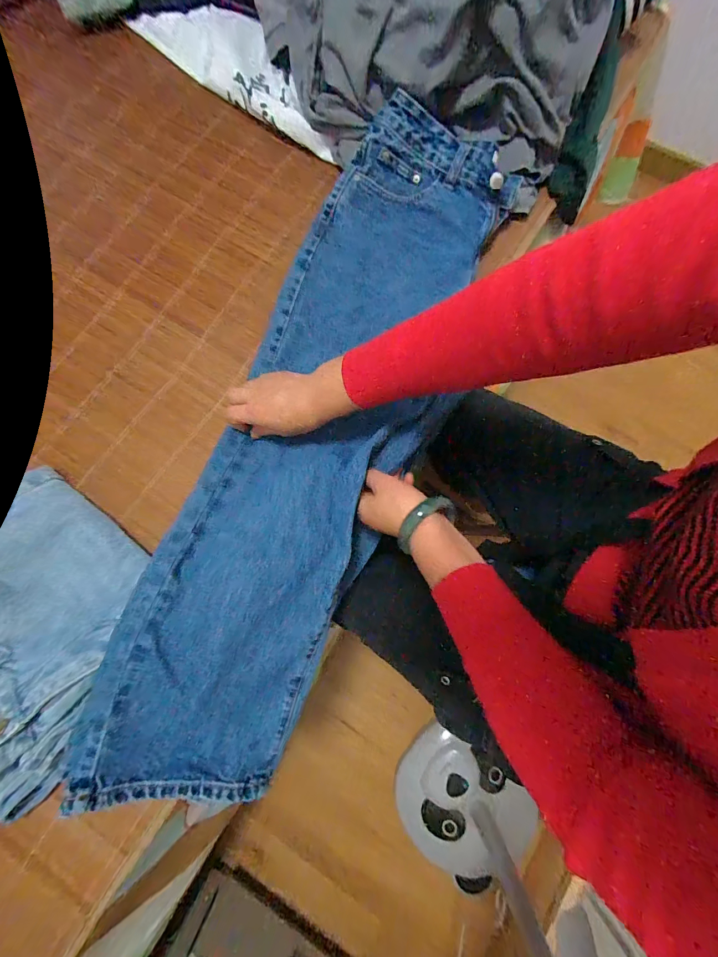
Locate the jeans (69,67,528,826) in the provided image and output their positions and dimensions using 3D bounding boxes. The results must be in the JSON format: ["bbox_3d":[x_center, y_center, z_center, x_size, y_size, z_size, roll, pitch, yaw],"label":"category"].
[{"bbox_3d":[-0.039,-0.071,0.440,0.230,0.080,0.835,25,79,1],"label":"jeans"}]

